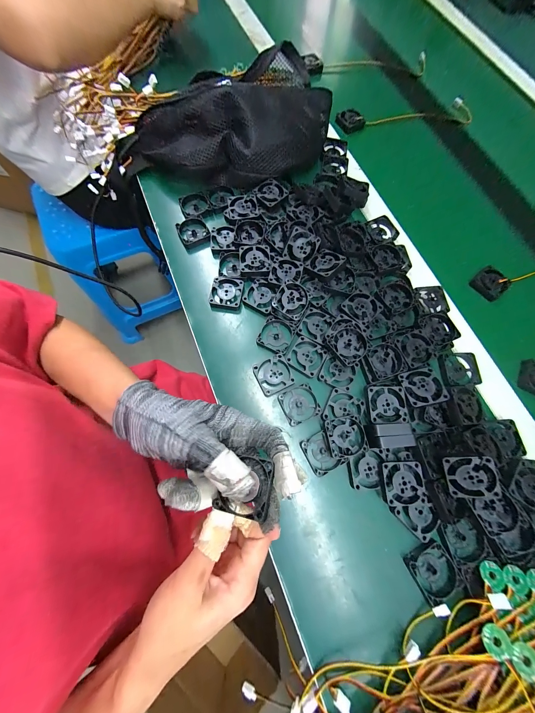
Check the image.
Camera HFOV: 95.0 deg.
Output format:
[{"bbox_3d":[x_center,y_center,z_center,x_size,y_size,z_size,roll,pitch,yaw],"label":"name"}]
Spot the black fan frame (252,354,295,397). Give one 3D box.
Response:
[{"bbox_3d":[0.008,0.022,0.291,0.041,0.007,0.041,-24,76,-9],"label":"black fan frame"}]

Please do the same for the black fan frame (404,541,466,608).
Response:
[{"bbox_3d":[0.161,0.210,0.241,0.041,0.013,0.042,-30,77,-11],"label":"black fan frame"}]

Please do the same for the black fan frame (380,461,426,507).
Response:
[{"bbox_3d":[0.138,0.130,0.253,0.042,0.012,0.040,-1,73,-3],"label":"black fan frame"}]

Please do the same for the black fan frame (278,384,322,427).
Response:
[{"bbox_3d":[0.037,0.056,0.286,0.039,0.013,0.039,-23,76,-9],"label":"black fan frame"}]

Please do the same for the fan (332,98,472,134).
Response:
[{"bbox_3d":[0.244,-0.435,0.450,0.245,0.033,0.049,-8,74,-5],"label":"fan"}]

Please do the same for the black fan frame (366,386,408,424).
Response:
[{"bbox_3d":[0.132,0.055,0.275,0.039,0.014,0.040,-3,73,-3],"label":"black fan frame"}]

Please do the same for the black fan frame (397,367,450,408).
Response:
[{"bbox_3d":[0.173,0.033,0.272,0.042,0.011,0.040,-11,71,-6],"label":"black fan frame"}]

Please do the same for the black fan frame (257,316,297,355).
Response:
[{"bbox_3d":[0.012,-0.027,0.306,0.040,0.007,0.041,26,74,5],"label":"black fan frame"}]

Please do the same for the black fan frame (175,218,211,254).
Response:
[{"bbox_3d":[-0.105,-0.176,0.353,0.041,0.021,0.043,-25,76,-9],"label":"black fan frame"}]

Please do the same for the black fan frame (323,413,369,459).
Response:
[{"bbox_3d":[0.085,0.087,0.265,0.038,0.012,0.041,-9,74,-5],"label":"black fan frame"}]

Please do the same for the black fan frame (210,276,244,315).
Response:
[{"bbox_3d":[-0.053,-0.081,0.324,0.042,0.015,0.043,2,73,-2],"label":"black fan frame"}]

